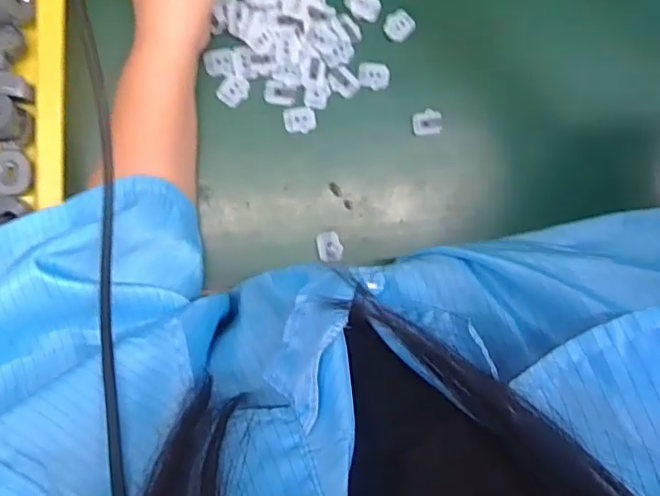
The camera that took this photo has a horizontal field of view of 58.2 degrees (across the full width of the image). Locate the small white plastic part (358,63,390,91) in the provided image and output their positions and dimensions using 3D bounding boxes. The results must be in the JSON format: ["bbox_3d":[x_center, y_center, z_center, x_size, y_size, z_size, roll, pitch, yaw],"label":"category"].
[{"bbox_3d":[0.032,-0.124,0.427,0.022,0.004,0.019,-2,90,-8],"label":"small white plastic part"}]

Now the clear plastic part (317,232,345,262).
[{"bbox_3d":[0.000,-0.001,0.423,0.018,0.005,0.021,-6,91,-8],"label":"clear plastic part"}]

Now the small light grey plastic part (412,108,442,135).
[{"bbox_3d":[0.071,-0.092,0.434,0.021,0.007,0.018,-4,91,-8],"label":"small light grey plastic part"}]

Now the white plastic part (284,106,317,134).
[{"bbox_3d":[-0.021,-0.091,0.420,0.022,0.004,0.018,-7,91,-8],"label":"white plastic part"}]

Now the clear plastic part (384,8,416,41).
[{"bbox_3d":[0.050,-0.162,0.432,0.019,0.007,0.020,38,85,-7],"label":"clear plastic part"}]

